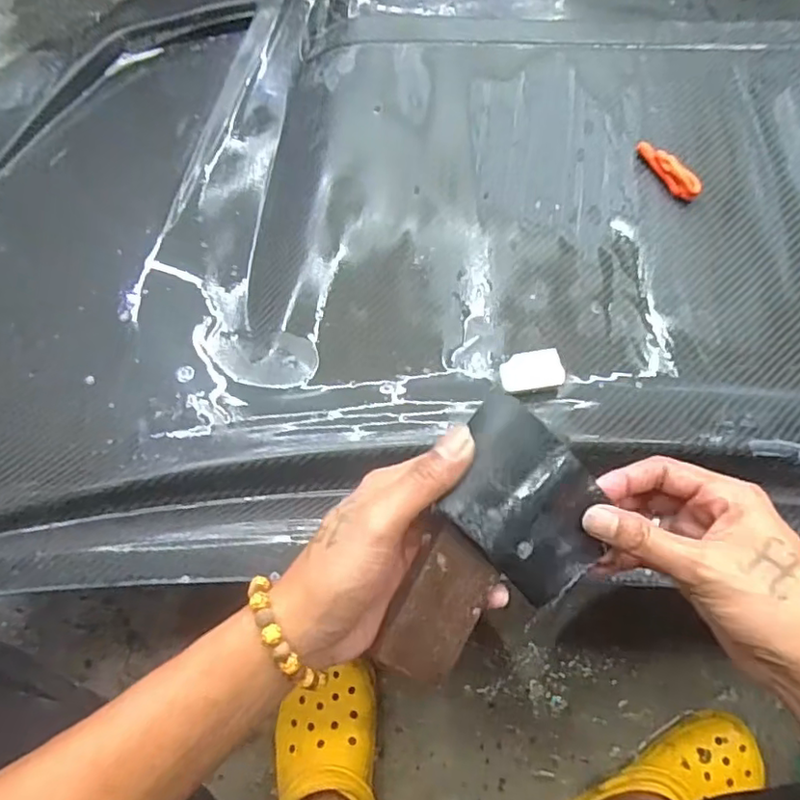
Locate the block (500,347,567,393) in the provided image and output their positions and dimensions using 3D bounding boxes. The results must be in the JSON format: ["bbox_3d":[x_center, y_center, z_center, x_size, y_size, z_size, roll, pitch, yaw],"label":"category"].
[{"bbox_3d":[0.104,-0.022,0.477,0.050,0.009,0.031,-10,69,-2],"label":"block"}]

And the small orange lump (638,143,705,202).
[{"bbox_3d":[0.228,-0.197,0.512,0.015,0.015,0.068,-34,72,-10],"label":"small orange lump"}]

